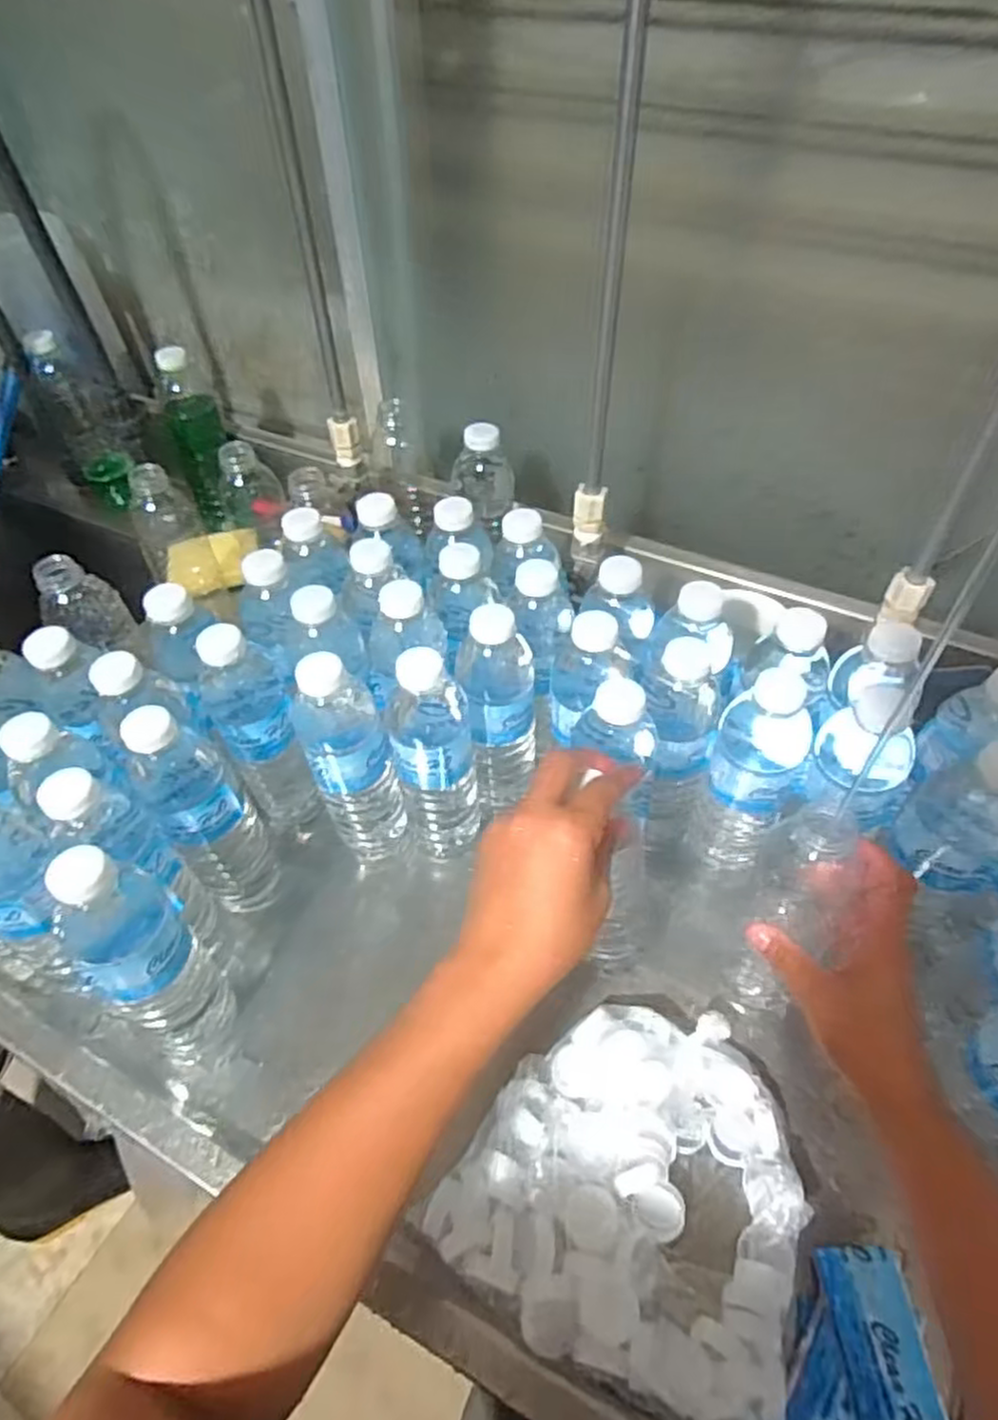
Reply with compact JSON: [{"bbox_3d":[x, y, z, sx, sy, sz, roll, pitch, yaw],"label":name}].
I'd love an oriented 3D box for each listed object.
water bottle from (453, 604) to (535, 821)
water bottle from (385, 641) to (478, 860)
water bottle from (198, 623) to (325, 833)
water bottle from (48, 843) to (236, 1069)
[{"bbox_3d":[0.000,0.002,0.581,0.055,0.180,0.063,-10,50,-8],"label":"water bottle"},{"bbox_3d":[-0.046,0.041,0.565,0.060,0.195,0.059,-9,50,-6],"label":"water bottle"},{"bbox_3d":[-0.188,0.017,0.593,0.059,0.210,0.071,-20,52,-15],"label":"water bottle"},{"bbox_3d":[-0.225,0.162,0.480,0.066,0.205,0.070,33,58,25],"label":"water bottle"}]

